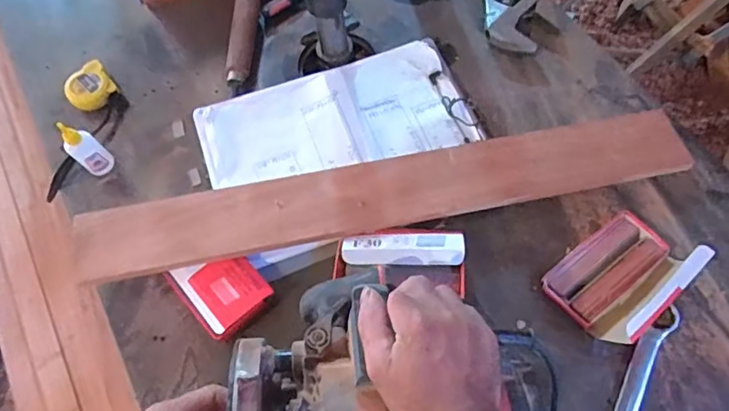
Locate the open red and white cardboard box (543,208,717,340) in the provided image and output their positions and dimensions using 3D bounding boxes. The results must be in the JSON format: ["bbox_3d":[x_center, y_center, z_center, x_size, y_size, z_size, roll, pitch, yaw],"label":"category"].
[{"bbox_3d":[0.261,0.066,0.534,0.131,0.065,0.097,-37,68,-11],"label":"open red and white cardboard box"}]

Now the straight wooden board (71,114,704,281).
[{"bbox_3d":[0.024,-0.014,0.589,0.654,0.021,0.081,-10,65,-3],"label":"straight wooden board"}]

